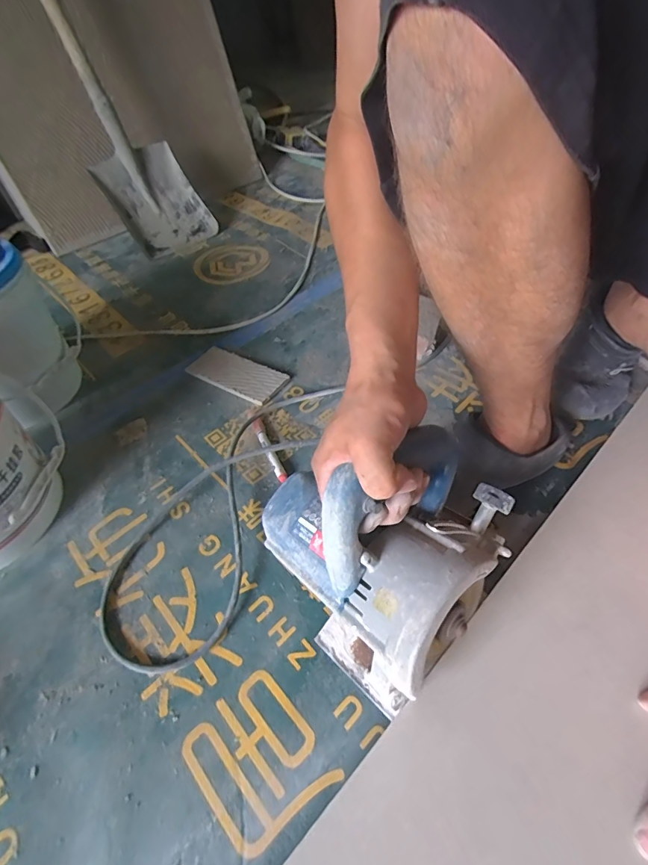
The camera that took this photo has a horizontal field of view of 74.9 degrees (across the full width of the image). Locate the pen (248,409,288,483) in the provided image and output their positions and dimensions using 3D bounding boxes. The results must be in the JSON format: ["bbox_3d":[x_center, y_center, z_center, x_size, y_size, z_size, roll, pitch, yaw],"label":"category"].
[{"bbox_3d":[-0.080,0.010,0.574,0.015,0.016,0.143,-20,52,-13],"label":"pen"}]

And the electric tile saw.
[{"bbox_3d":[0.038,0.080,0.362,0.162,0.177,0.189,-38,56,-24],"label":"electric tile saw"}]

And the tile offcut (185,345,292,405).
[{"bbox_3d":[-0.138,-0.094,0.673,0.161,0.008,0.074,23,55,22],"label":"tile offcut"}]

